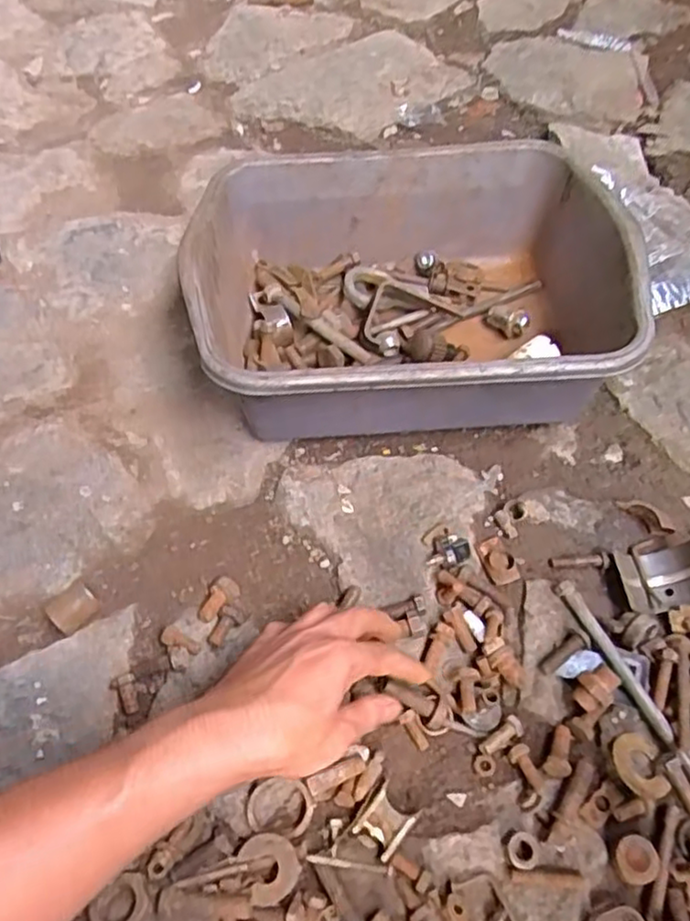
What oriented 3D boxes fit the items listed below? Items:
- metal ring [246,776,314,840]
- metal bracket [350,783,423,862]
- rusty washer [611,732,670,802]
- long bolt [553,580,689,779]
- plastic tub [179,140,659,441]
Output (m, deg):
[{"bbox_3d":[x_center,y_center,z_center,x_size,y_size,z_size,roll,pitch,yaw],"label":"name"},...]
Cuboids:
[{"bbox_3d":[-0.040,0.215,0.426,0.040,0.013,0.034,7,59,5],"label":"metal ring"},{"bbox_3d":[0.025,0.221,0.422,0.030,0.008,0.034,35,65,20],"label":"metal bracket"},{"bbox_3d":[0.186,0.193,0.435,0.031,0.008,0.039,-3,59,-1],"label":"rusty washer"},{"bbox_3d":[0.191,0.149,0.459,0.012,0.013,0.156,-23,61,-13],"label":"long bolt"},{"bbox_3d":[0.050,-0.135,0.581,0.340,0.119,0.256,-4,57,-1],"label":"plastic tub"}]

